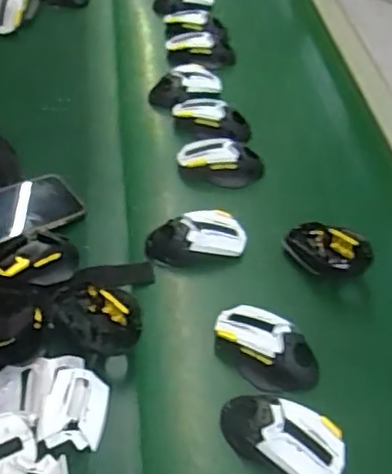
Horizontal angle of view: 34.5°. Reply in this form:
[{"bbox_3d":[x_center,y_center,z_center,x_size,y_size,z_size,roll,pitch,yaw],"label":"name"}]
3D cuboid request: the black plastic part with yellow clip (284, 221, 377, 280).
[{"bbox_3d":[0.164,0.012,0.781,0.107,0.043,0.072,22,47,11],"label":"black plastic part with yellow clip"}]

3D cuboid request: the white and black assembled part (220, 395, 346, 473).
[{"bbox_3d":[0.083,0.192,0.607,0.118,0.033,0.063,23,47,12],"label":"white and black assembled part"}]

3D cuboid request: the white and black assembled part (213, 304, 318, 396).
[{"bbox_3d":[0.074,0.119,0.679,0.120,0.033,0.068,34,50,22],"label":"white and black assembled part"}]

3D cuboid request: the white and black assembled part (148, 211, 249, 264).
[{"bbox_3d":[0.000,0.004,0.787,0.122,0.033,0.071,-8,48,-17],"label":"white and black assembled part"}]

